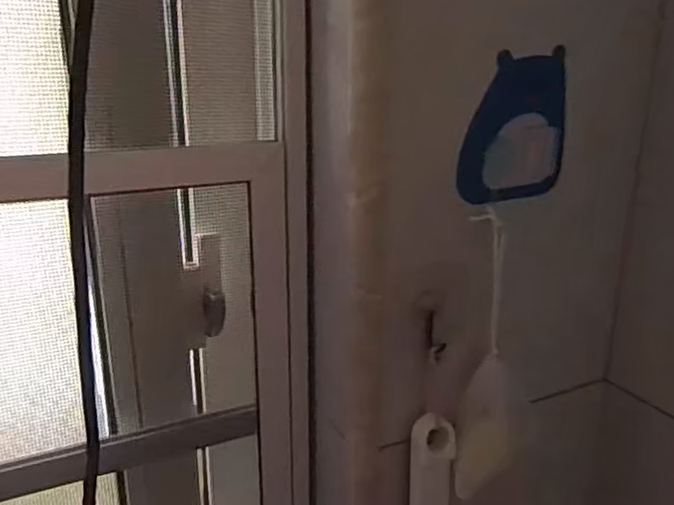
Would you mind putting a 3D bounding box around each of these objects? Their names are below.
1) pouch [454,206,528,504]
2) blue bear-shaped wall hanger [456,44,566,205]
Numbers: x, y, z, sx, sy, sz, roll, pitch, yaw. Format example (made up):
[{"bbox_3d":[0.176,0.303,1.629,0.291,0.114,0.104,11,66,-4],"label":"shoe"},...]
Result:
[{"bbox_3d":[0.111,0.072,0.426,0.050,0.199,0.014,-1,10,-12],"label":"pouch"},{"bbox_3d":[0.117,-0.082,0.404,0.083,0.092,0.007,-8,20,-24],"label":"blue bear-shaped wall hanger"}]

